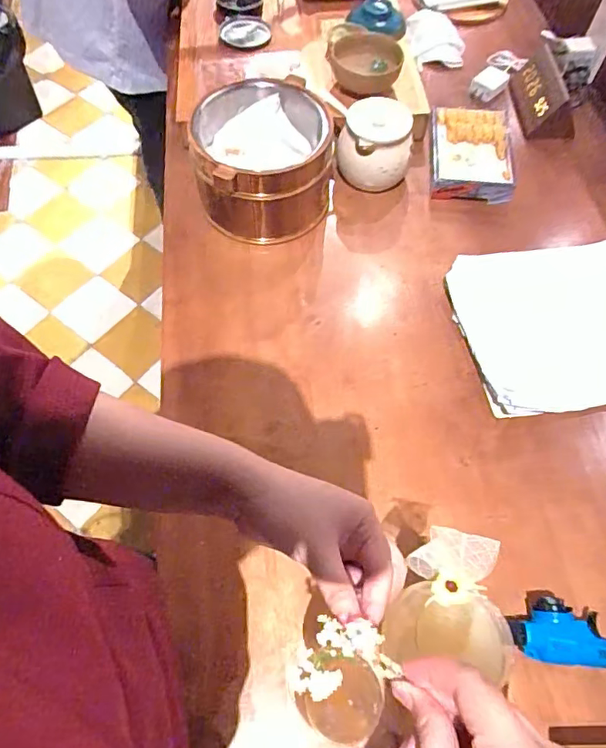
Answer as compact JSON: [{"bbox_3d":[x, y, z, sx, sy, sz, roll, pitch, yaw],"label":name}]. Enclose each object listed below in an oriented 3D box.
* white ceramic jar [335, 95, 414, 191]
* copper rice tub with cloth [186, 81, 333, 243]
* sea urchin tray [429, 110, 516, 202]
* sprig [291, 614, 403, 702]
[{"bbox_3d":[0.111,-0.340,0.783,0.105,0.100,0.089,14,63,9],"label":"white ceramic jar"},{"bbox_3d":[-0.053,-0.296,0.739,0.174,0.135,0.181,-1,62,1],"label":"copper rice tub with cloth"},{"bbox_3d":[0.264,-0.347,0.816,0.126,0.039,0.174,5,63,4],"label":"sea urchin tray"},{"bbox_3d":[0.021,0.160,0.296,0.059,0.019,0.038,-13,63,-5],"label":"sprig"}]

